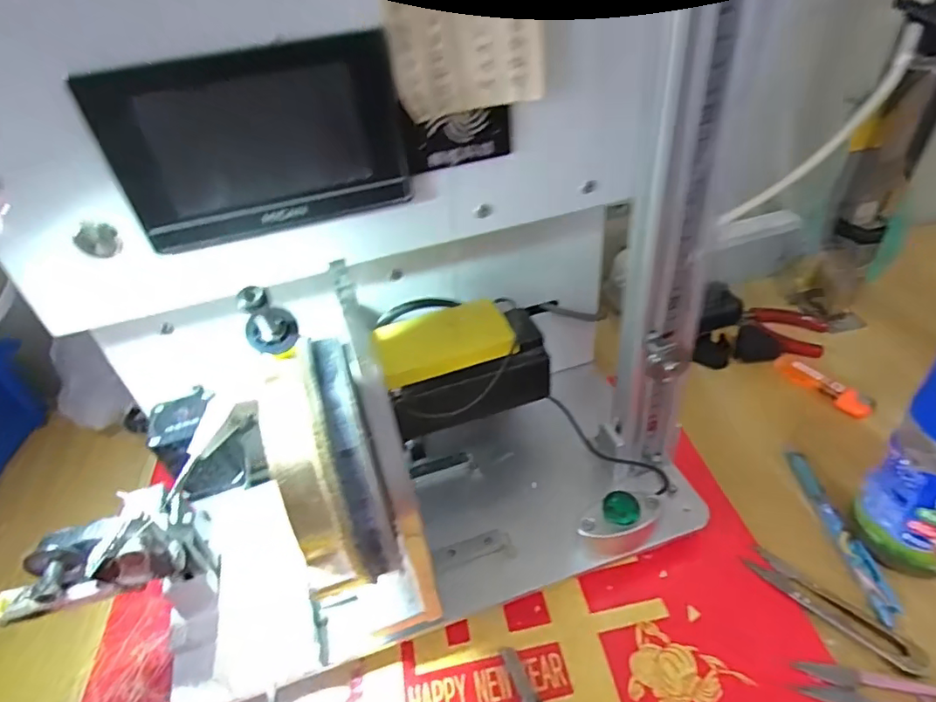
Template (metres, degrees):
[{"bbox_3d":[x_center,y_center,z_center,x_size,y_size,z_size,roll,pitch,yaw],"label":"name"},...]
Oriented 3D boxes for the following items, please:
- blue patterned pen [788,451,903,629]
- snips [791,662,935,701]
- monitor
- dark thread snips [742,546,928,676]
[{"bbox_3d":[0.252,0.120,0.375,0.016,0.010,0.125,-5,38,2],"label":"blue patterned pen"},{"bbox_3d":[0.237,0.187,0.296,0.103,0.011,0.023,6,40,16],"label":"snips"},{"bbox_3d":[-0.096,-0.097,0.266,0.133,0.084,0.017,-17,39,-12],"label":"monitor"},{"bbox_3d":[0.222,0.154,0.336,0.020,0.010,0.096,-33,45,-28],"label":"dark thread snips"}]

